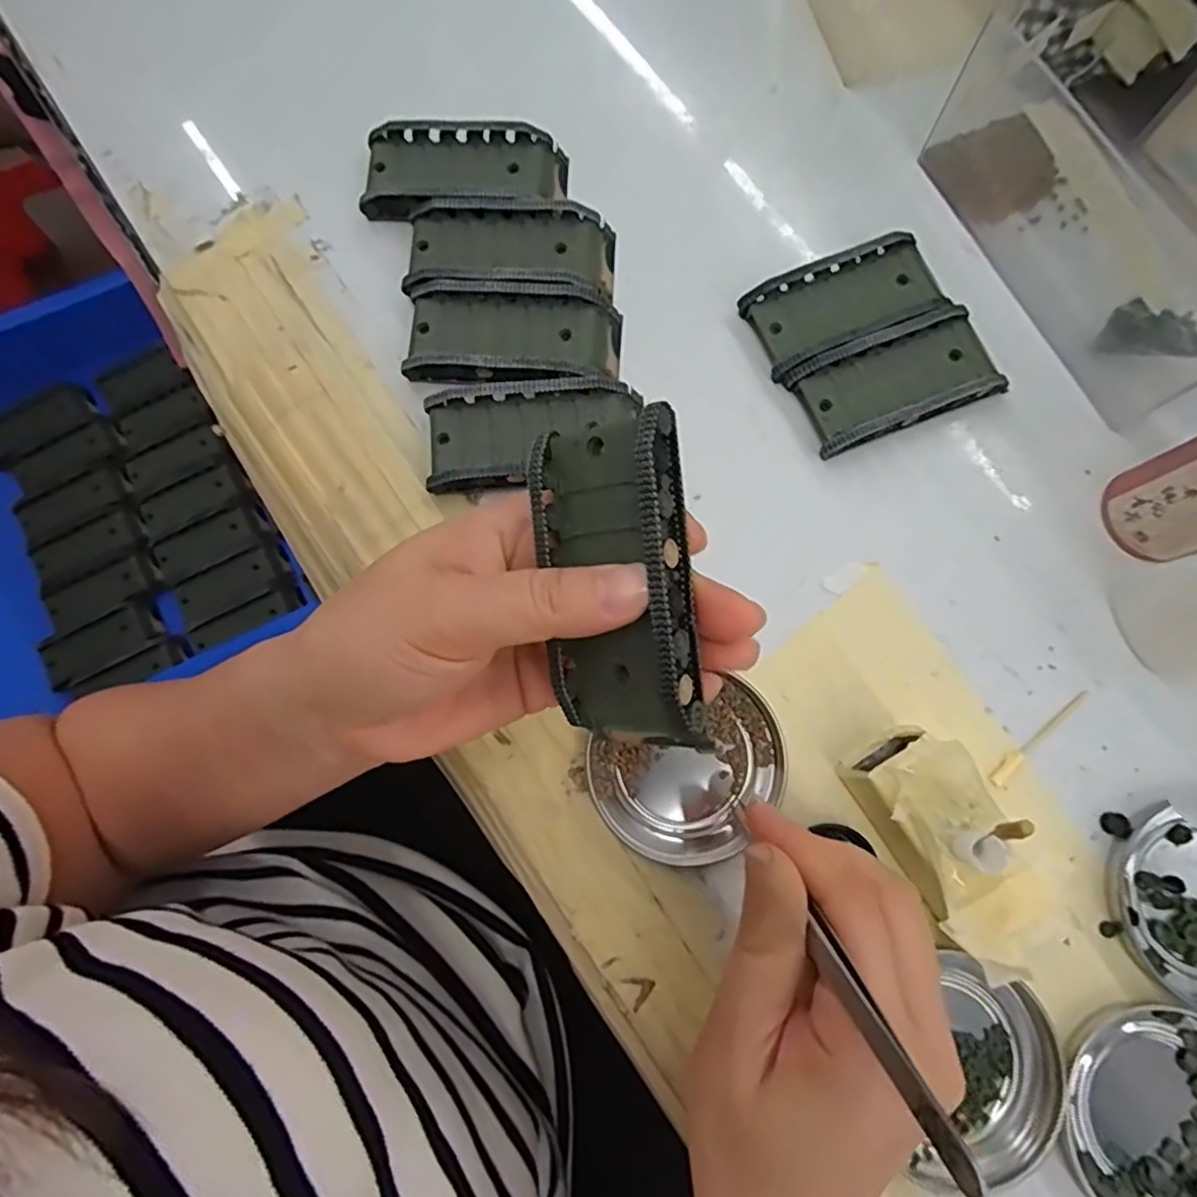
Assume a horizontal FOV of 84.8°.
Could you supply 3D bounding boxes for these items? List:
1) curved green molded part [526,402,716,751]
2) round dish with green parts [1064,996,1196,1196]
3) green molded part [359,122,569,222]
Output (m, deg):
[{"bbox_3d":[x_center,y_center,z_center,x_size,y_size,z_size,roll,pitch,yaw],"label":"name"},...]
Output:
[{"bbox_3d":[0.008,-0.004,0.193,0.043,0.024,0.093,-6,94,40],"label":"curved green molded part"},{"bbox_3d":[0.213,0.195,0.243,0.071,0.008,0.080,13,78,2],"label":"round dish with green parts"},{"bbox_3d":[-0.065,-0.210,0.322,0.097,0.016,0.046,0,78,-1],"label":"green molded part"}]

